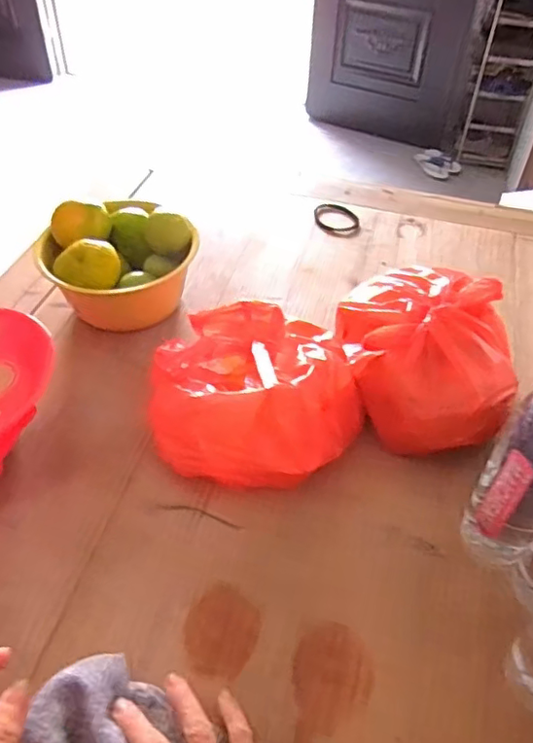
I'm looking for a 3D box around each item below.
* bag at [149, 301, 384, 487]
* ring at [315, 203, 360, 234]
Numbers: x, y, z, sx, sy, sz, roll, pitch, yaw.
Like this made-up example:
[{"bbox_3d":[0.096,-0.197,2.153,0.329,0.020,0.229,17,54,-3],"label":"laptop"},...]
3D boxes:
[{"bbox_3d":[-0.007,0.017,0.587,0.213,0.089,0.206,12,46,9],"label":"bag"},{"bbox_3d":[0.107,-0.231,0.884,0.068,0.005,0.077,2,45,-1],"label":"ring"}]

